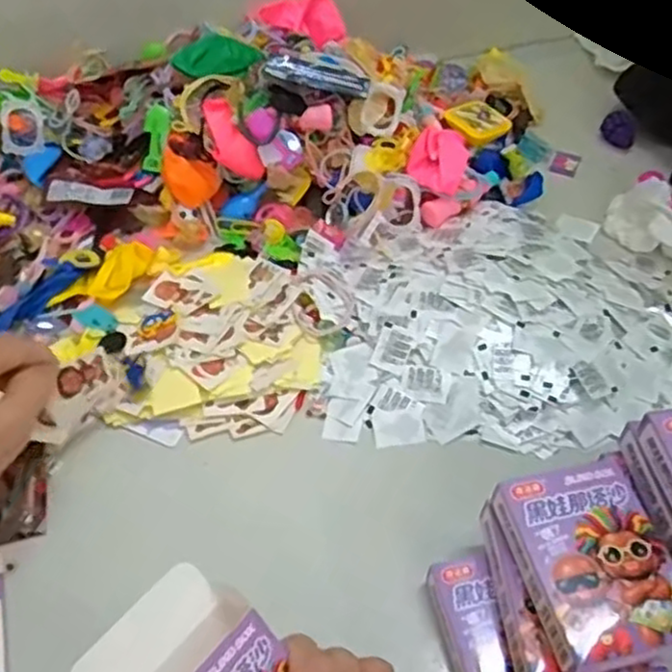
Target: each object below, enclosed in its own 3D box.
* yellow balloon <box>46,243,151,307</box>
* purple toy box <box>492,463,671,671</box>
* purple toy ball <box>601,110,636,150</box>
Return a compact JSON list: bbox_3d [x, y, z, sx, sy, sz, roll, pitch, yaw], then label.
[{"bbox_3d":[-0.167,-0.042,0.521,0.033,0.017,0.075,36,60,27],"label":"yellow balloon"},{"bbox_3d":[0.122,0.105,0.340,0.066,0.020,0.091,-13,52,-8],"label":"purple toy box"},{"bbox_3d":[0.250,-0.182,0.628,0.031,0.022,0.021,28,57,22],"label":"purple toy ball"}]

